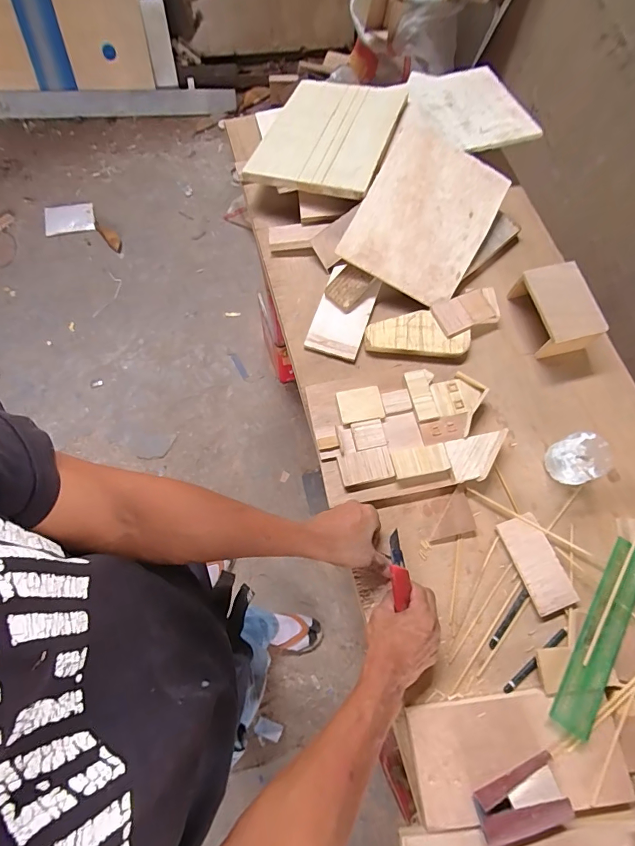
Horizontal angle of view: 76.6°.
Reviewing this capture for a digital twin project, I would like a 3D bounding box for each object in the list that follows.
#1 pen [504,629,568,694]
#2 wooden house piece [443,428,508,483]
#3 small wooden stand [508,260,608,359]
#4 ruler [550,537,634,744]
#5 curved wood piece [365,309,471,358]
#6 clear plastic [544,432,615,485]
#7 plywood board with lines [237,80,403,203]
[{"bbox_3d":[0.286,0.312,0.524,0.113,0.010,0.012,-37,77,-13],"label":"pen"},{"bbox_3d":[0.238,0.052,0.598,0.093,0.034,0.063,-11,72,-6],"label":"wooden house piece"},{"bbox_3d":[0.391,-0.183,0.664,0.097,0.071,0.136,-12,72,-6],"label":"small wooden stand"},{"bbox_3d":[0.365,0.269,0.517,0.046,0.011,0.249,32,72,12],"label":"ruler"},{"bbox_3d":[0.165,-0.149,0.666,0.166,0.016,0.078,7,71,0],"label":"curved wood piece"},{"bbox_3d":[0.379,0.055,0.594,0.073,0.056,0.069,-16,73,-8],"label":"clear plastic"},{"bbox_3d":[0.022,-0.552,0.764,0.237,0.021,0.322,15,66,14],"label":"plywood board with lines"}]

